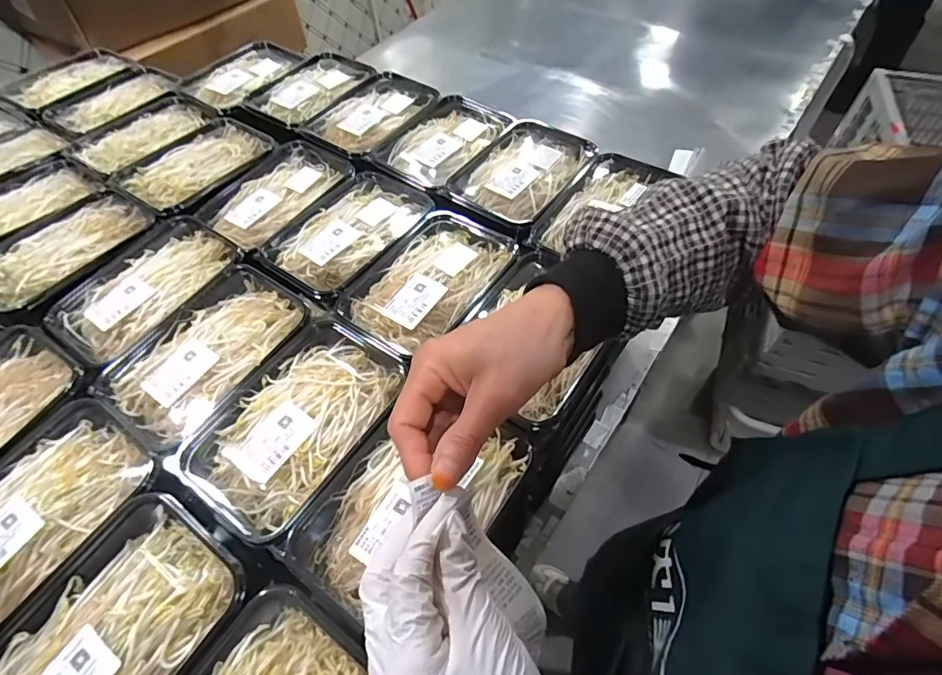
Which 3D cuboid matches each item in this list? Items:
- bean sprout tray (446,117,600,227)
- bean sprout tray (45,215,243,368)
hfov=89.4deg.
[{"bbox_3d":[0.066,-0.209,0.588,0.130,0.024,0.189,22,59,20],"label":"bean sprout tray"},{"bbox_3d":[-0.347,-0.056,0.509,0.126,0.027,0.179,27,61,22],"label":"bean sprout tray"}]

